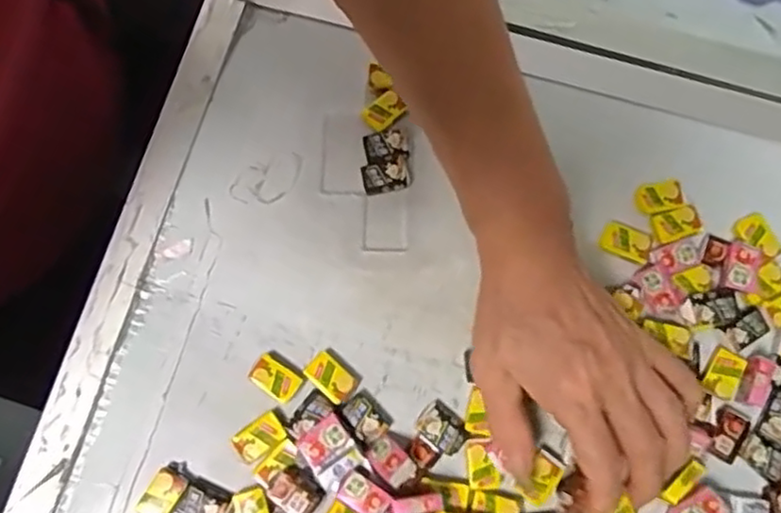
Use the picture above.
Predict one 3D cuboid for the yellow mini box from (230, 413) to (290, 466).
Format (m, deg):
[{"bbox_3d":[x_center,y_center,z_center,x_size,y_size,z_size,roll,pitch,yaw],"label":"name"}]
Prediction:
[{"bbox_3d":[-0.069,0.096,0.353,0.025,0.007,0.018,-36,80,-8],"label":"yellow mini box"}]

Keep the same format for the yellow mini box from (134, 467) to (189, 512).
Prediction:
[{"bbox_3d":[-0.119,0.124,0.346,0.017,0.004,0.027,32,79,7],"label":"yellow mini box"}]

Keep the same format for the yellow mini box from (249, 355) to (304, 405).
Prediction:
[{"bbox_3d":[-0.062,0.066,0.362,0.027,0.008,0.017,34,79,7],"label":"yellow mini box"}]

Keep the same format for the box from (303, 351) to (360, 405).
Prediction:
[{"bbox_3d":[-0.032,0.066,0.363,0.027,0.007,0.018,38,80,8],"label":"box"}]

